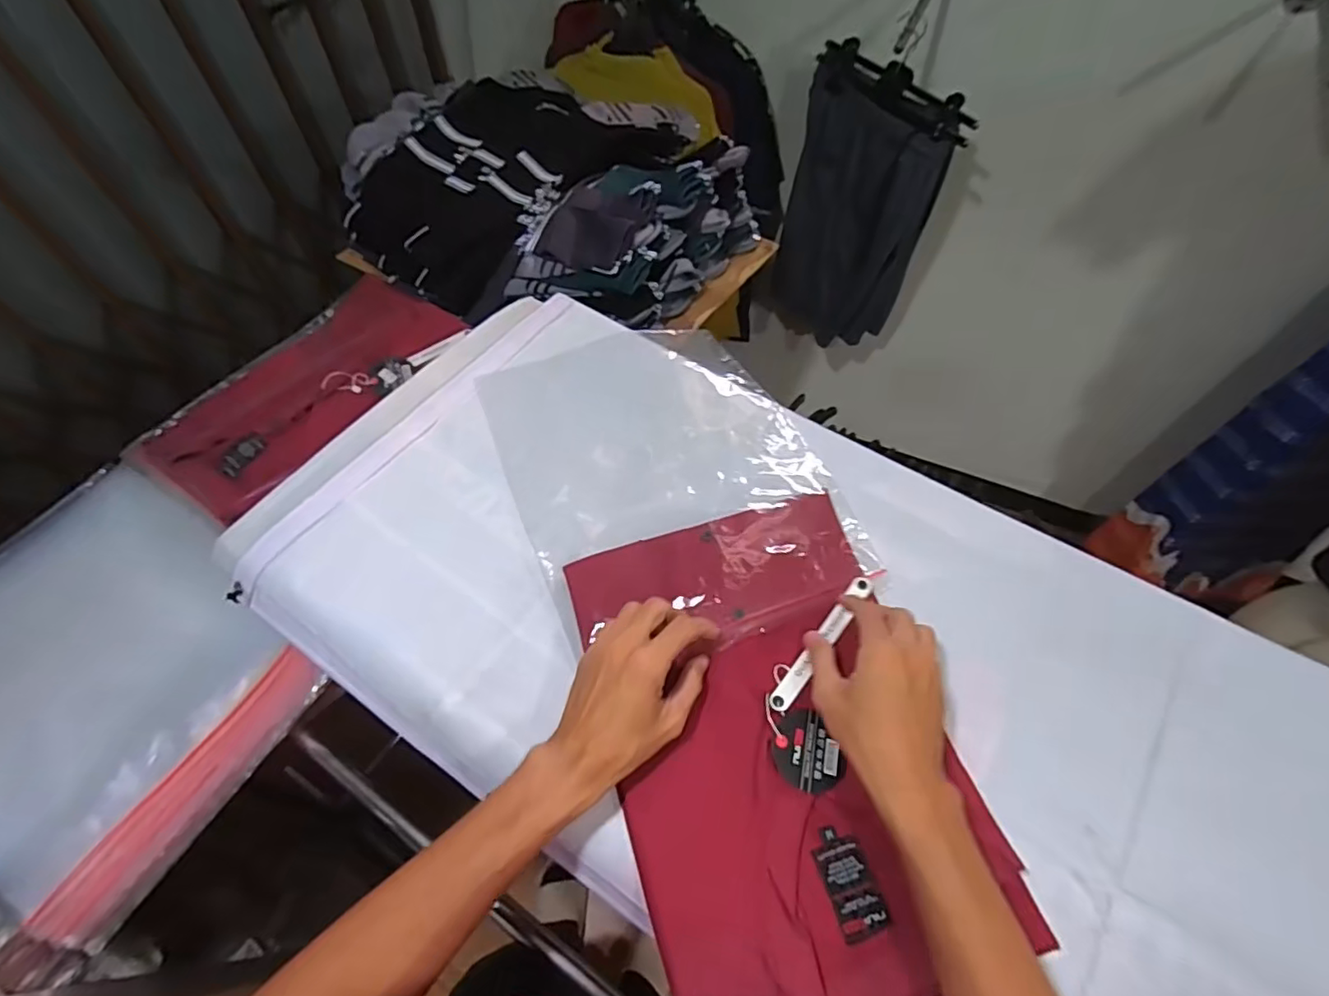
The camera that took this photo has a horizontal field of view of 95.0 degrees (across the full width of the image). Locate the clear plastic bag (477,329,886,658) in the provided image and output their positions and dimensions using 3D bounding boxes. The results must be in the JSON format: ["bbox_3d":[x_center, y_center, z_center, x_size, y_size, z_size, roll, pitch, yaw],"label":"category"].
[{"bbox_3d":[-0.001,-0.031,0.614,0.284,0.026,0.381,-21,57,-10],"label":"clear plastic bag"}]

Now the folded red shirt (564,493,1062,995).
[{"bbox_3d":[0.087,0.175,0.472,0.255,0.028,0.364,-14,58,-9],"label":"folded red shirt"}]

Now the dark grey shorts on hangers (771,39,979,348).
[{"bbox_3d":[0.392,-0.553,1.215,0.118,0.520,0.292,-27,52,-24],"label":"dark grey shorts on hangers"}]

